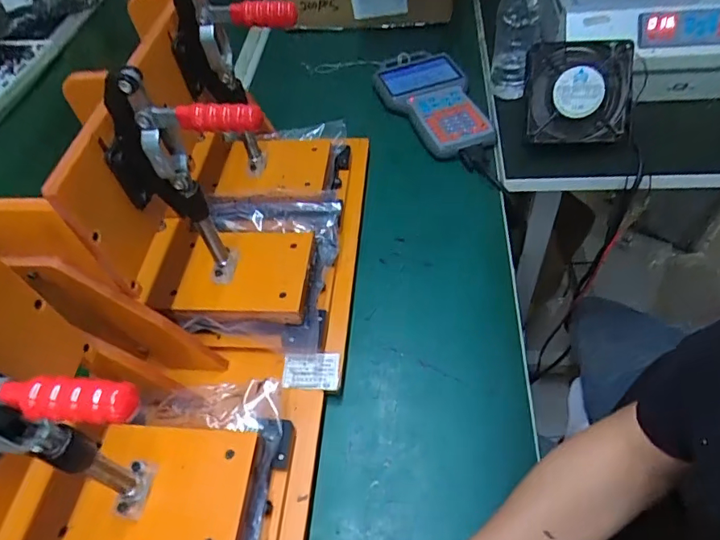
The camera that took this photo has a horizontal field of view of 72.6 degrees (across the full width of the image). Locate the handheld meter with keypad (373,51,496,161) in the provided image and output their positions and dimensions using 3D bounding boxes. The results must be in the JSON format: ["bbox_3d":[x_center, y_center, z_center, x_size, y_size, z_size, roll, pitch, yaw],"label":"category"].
[{"bbox_3d":[0.105,-0.248,0.714,0.113,0.036,0.238,-18,53,-7],"label":"handheld meter with keypad"}]

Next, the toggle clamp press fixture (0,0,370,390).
[{"bbox_3d":[-0.126,-0.098,0.504,0.237,0.258,0.348,3,53,9],"label":"toggle clamp press fixture"}]

